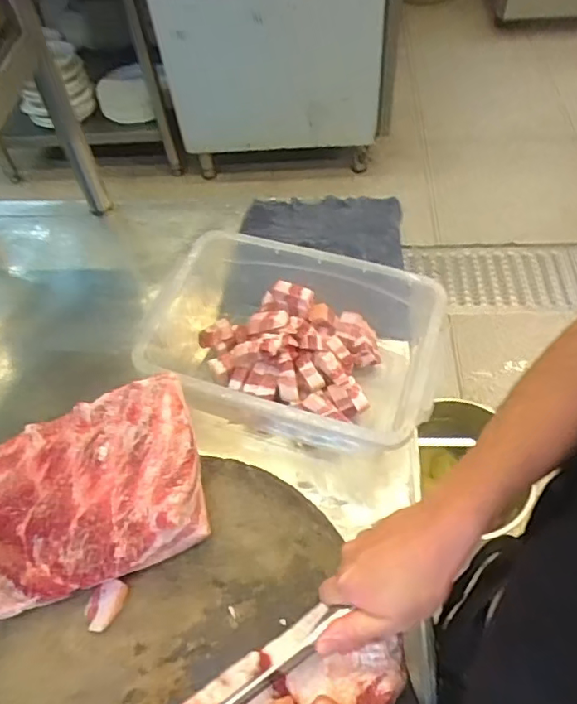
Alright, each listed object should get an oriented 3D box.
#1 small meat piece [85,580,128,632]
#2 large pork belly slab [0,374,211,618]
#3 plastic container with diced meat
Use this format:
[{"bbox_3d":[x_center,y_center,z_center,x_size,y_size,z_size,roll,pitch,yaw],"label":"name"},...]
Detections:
[{"bbox_3d":[-0.163,0.223,0.493,0.028,0.014,0.043,29,63,22],"label":"small meat piece"},{"bbox_3d":[-0.191,0.137,0.522,0.224,0.074,0.153,-20,56,-8],"label":"large pork belly slab"},{"bbox_3d":[0.005,-0.003,0.664,0.306,0.121,0.219,12,58,13],"label":"plastic container with diced meat"}]

